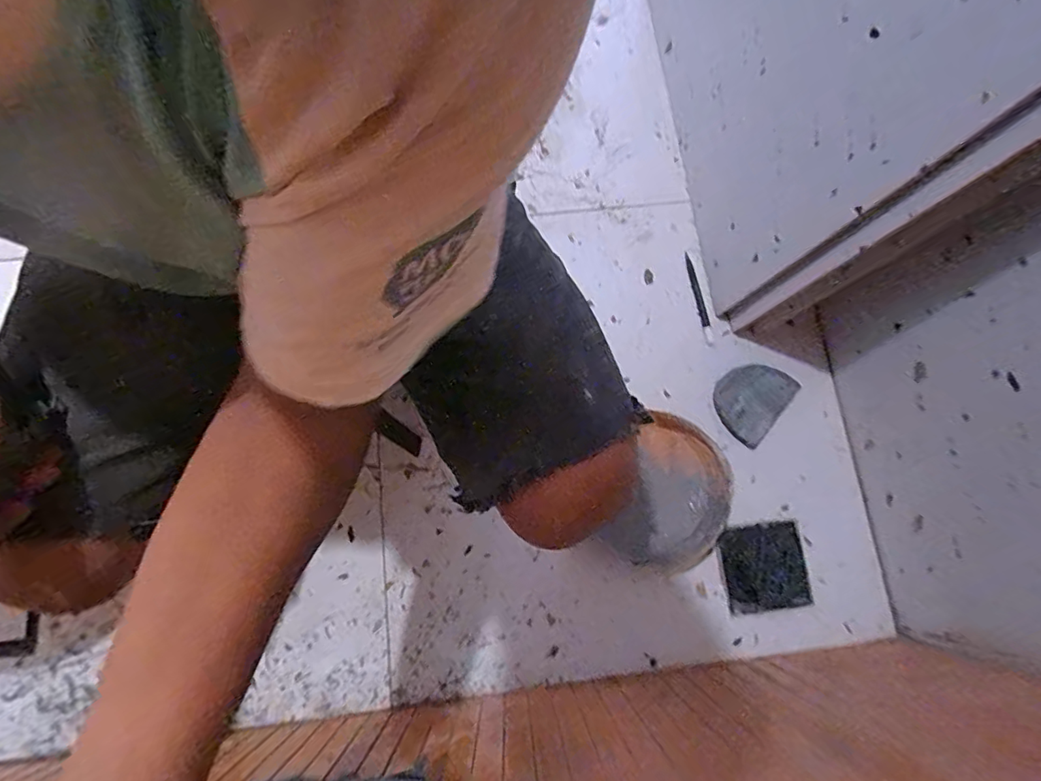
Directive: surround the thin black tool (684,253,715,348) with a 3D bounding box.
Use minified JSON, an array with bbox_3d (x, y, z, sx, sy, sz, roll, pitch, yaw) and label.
[{"bbox_3d":[0.252,-0.131,0.737,0.014,0.005,0.140,-10,74,-3],"label":"thin black tool"}]

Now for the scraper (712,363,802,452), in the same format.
[{"bbox_3d":[0.307,0.011,0.696,0.084,0.010,0.108,39,78,10],"label":"scraper"}]

